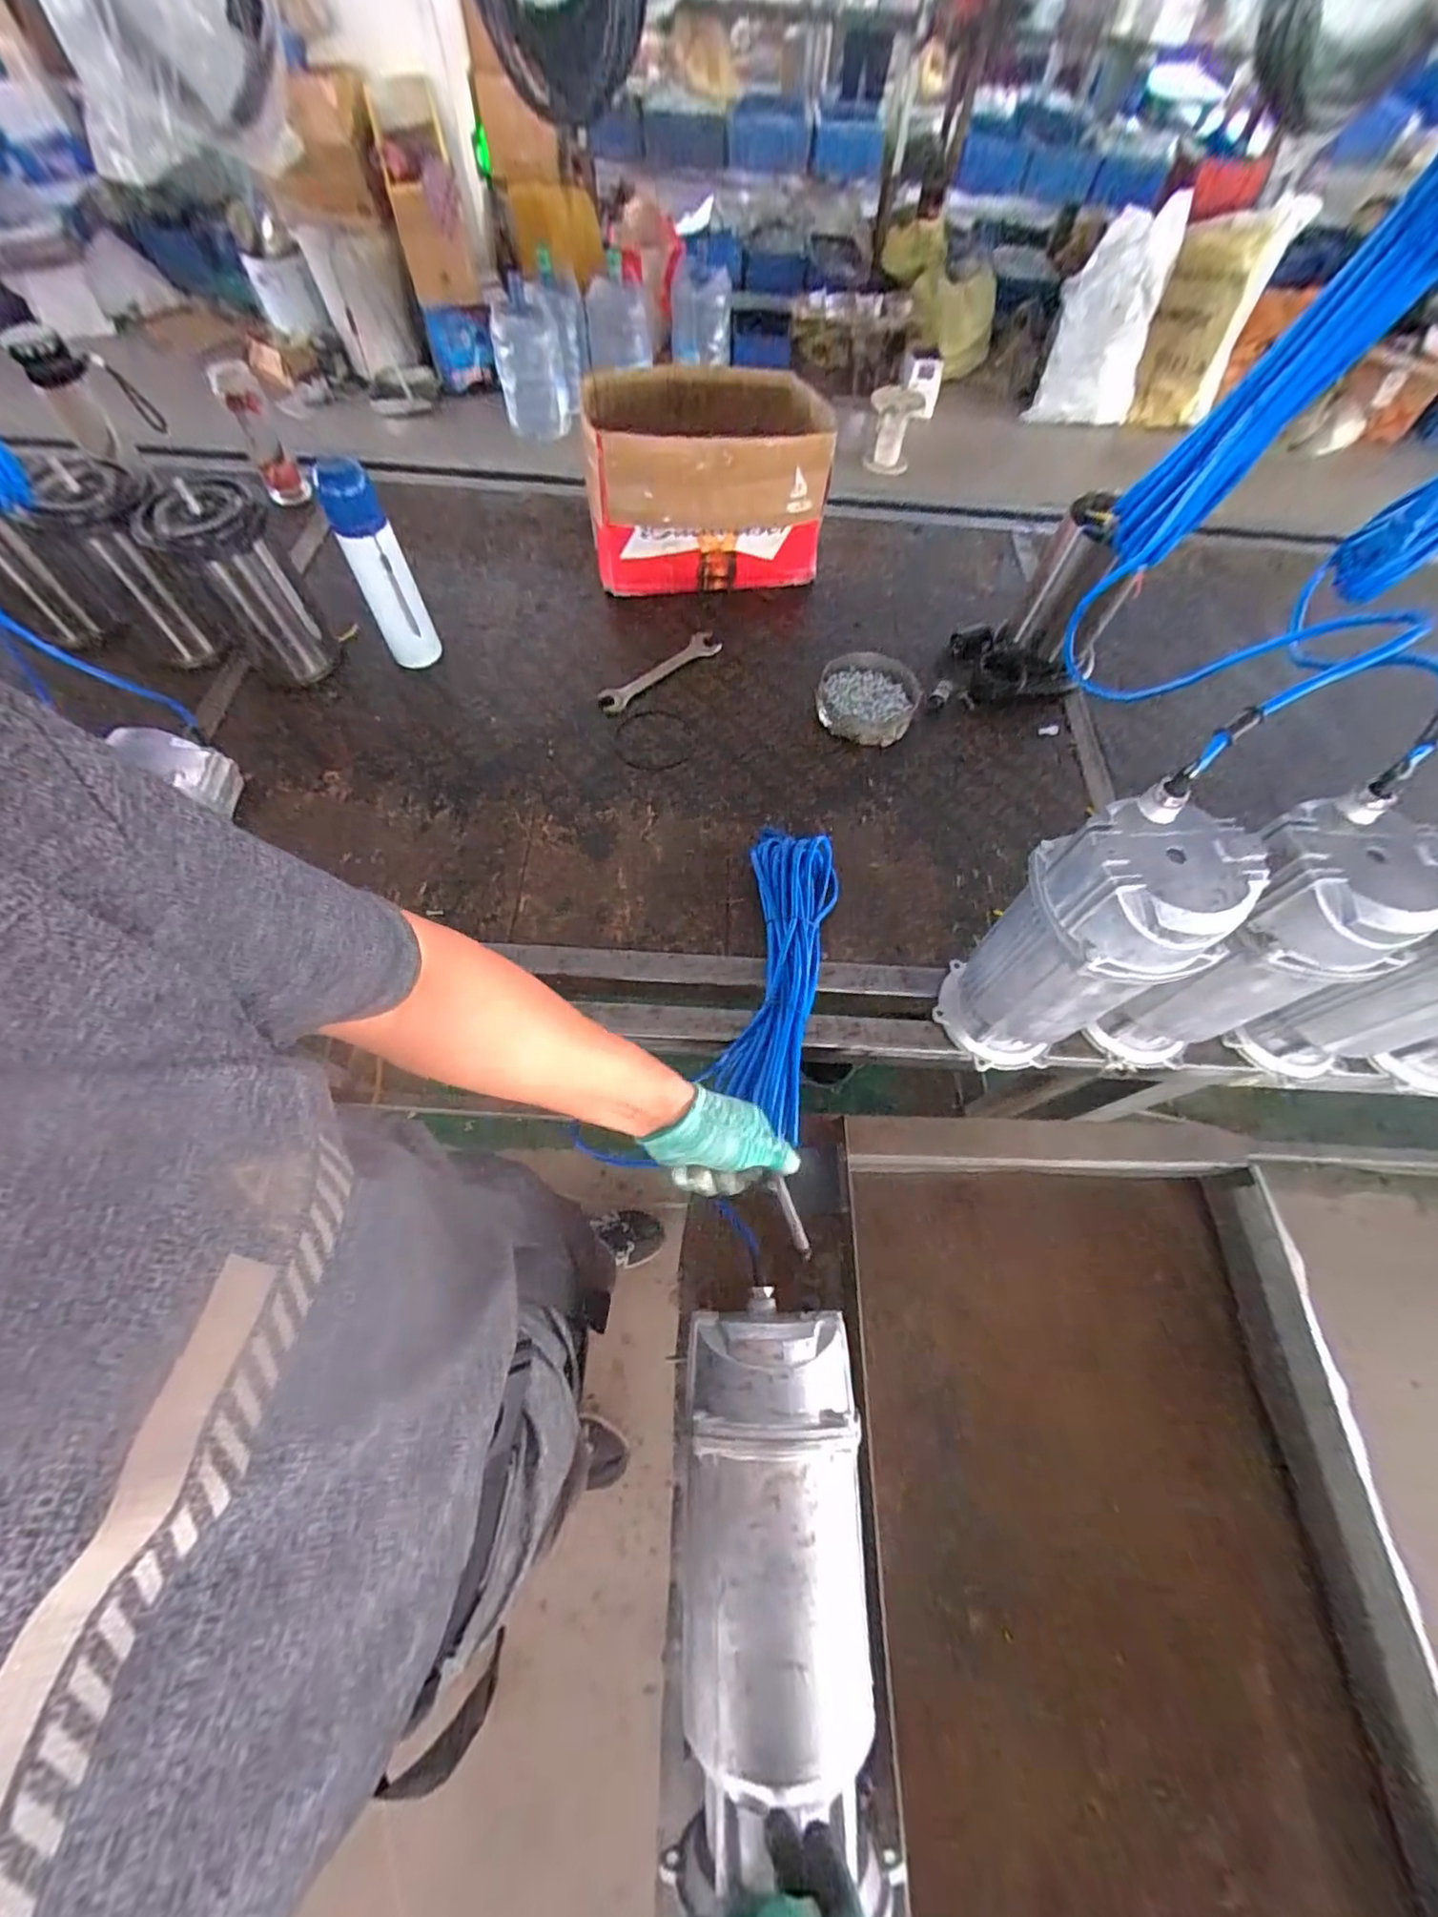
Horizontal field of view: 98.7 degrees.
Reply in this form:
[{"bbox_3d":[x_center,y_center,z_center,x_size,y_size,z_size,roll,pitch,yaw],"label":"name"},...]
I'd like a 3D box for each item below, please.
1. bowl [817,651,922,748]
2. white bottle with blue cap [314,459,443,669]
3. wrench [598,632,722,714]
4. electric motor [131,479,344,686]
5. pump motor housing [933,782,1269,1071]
[{"bbox_3d":[0.212,-0.374,0.884,0.135,0.038,0.137,1,63,-2],"label":"bowl"},{"bbox_3d":[-0.438,-0.498,0.808,0.067,0.251,0.055,-25,67,-14],"label":"white bottle with blue cap"},{"bbox_3d":[-0.087,-0.424,0.910,0.207,0.015,0.043,-37,71,-19],"label":"wrench"},{"bbox_3d":[-0.615,-0.478,0.808,0.129,0.207,0.112,-35,70,-18],"label":"electric motor"},{"bbox_3d":[0.308,-0.003,0.560,0.123,0.300,0.138,-30,68,-16],"label":"pump motor housing"}]

